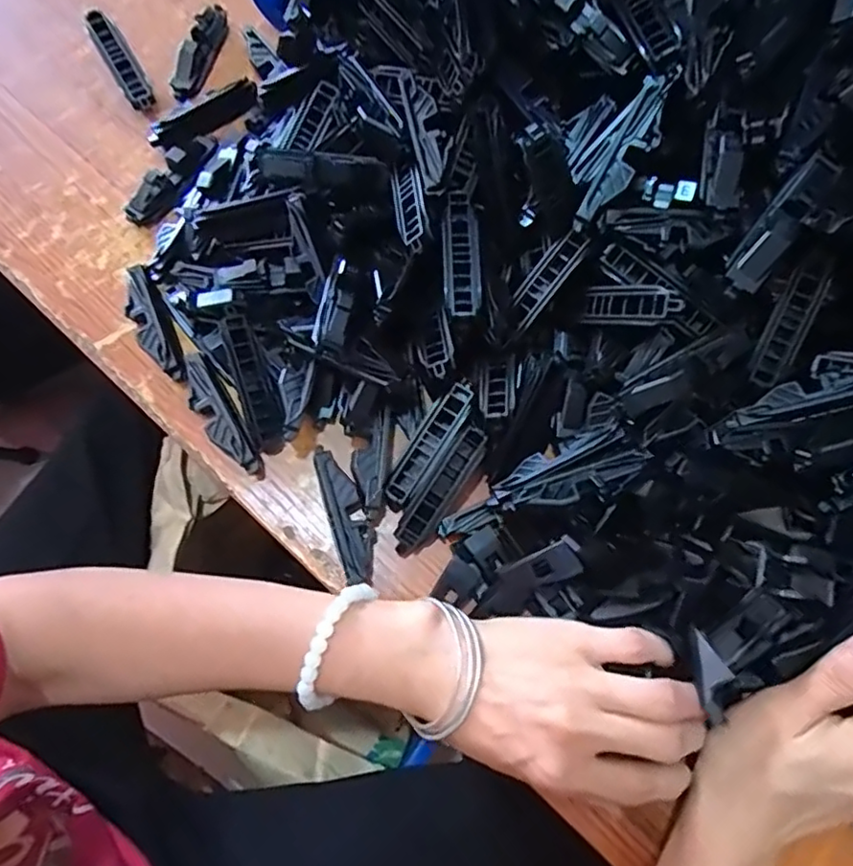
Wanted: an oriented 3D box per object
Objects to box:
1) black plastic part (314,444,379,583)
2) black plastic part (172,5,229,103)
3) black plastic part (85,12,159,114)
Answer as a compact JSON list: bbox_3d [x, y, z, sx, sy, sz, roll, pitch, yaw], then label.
[{"bbox_3d":[-0.044,0.045,0.337,0.020,0.016,0.077,-17,74,-8],"label":"black plastic part"},{"bbox_3d":[-0.164,-0.275,0.432,0.014,0.019,0.081,15,72,2],"label":"black plastic part"},{"bbox_3d":[-0.211,-0.258,0.415,0.019,0.014,0.073,-30,89,-10],"label":"black plastic part"}]

